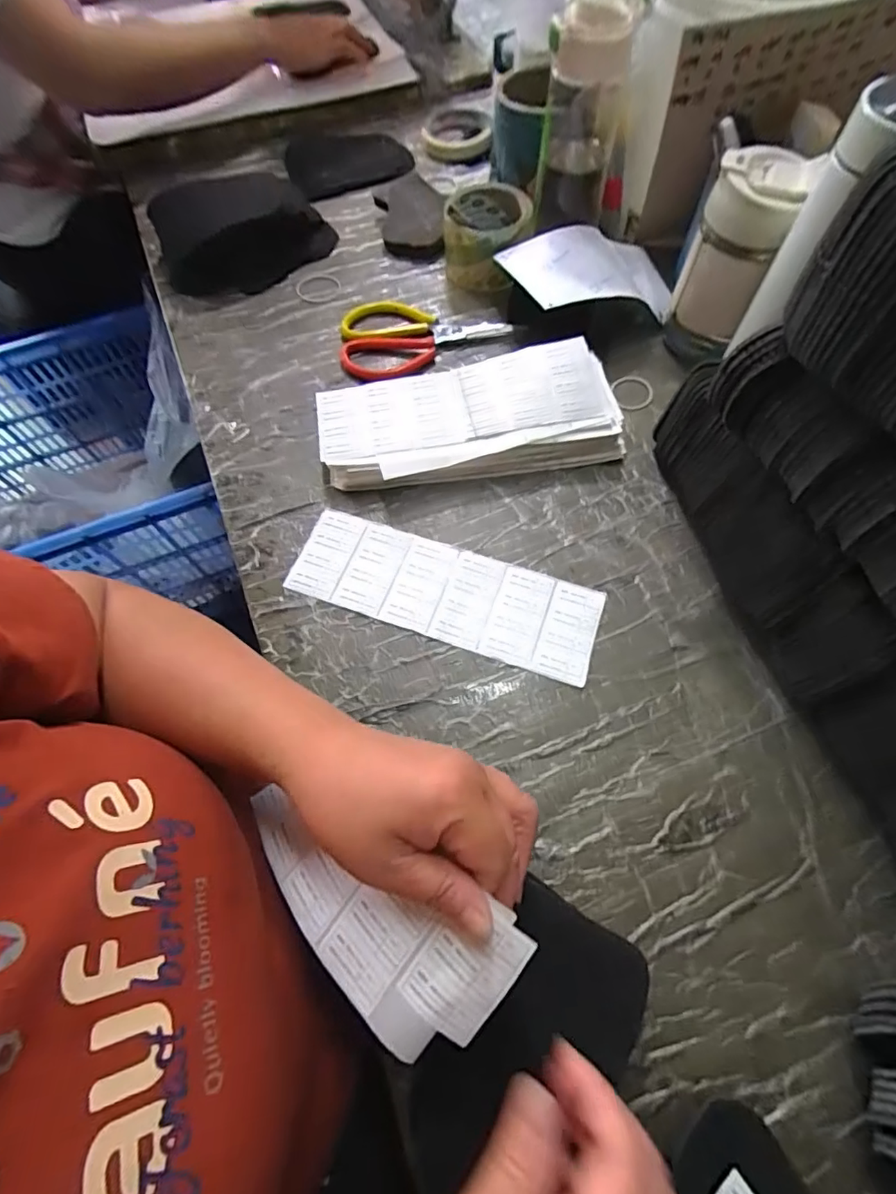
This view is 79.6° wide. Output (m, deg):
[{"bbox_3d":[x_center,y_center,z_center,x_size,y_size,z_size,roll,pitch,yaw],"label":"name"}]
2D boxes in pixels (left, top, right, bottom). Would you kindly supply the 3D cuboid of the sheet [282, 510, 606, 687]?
[{"bbox_3d":[-0.002,-0.005,0.443,0.250,0.009,0.080,17,67,10],"label":"sheet"}]

